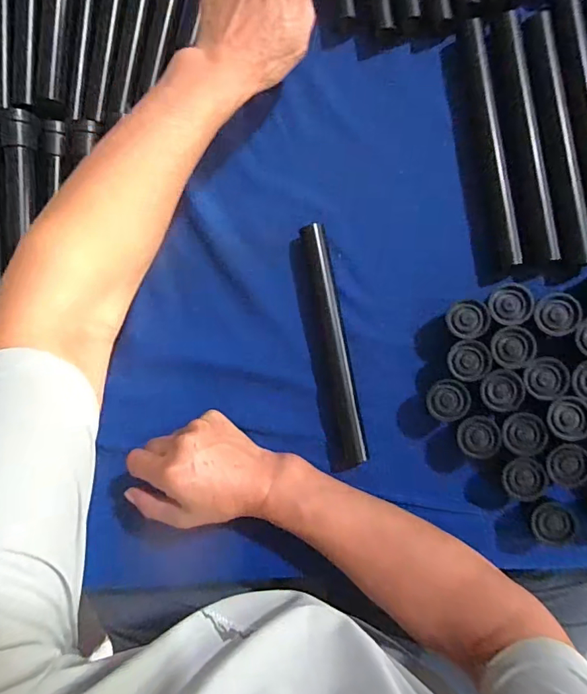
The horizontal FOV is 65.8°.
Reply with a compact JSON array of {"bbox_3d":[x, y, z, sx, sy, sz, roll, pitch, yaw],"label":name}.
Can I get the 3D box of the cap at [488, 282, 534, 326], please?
[{"bbox_3d":[0.187,-0.036,0.398,0.034,0.031,0.034,0,89,9],"label":"cap"}]

